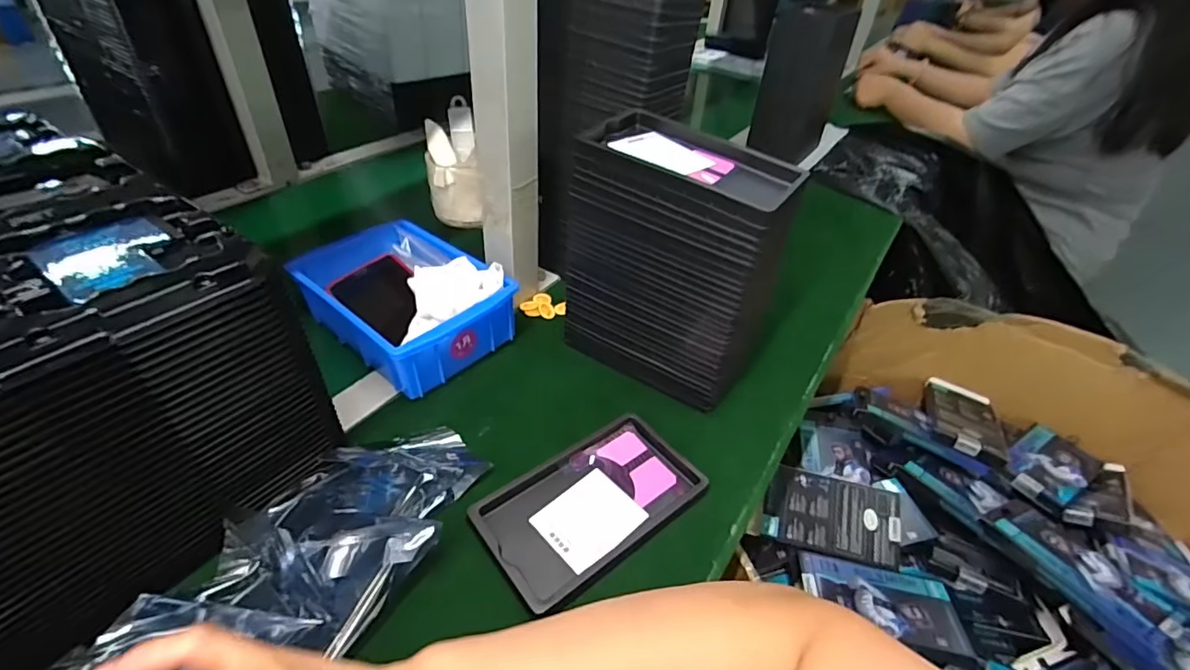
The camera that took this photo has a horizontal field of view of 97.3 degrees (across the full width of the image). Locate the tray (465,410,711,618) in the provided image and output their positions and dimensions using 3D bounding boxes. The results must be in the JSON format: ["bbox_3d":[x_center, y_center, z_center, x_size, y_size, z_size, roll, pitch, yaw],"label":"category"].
[{"bbox_3d":[-0.005,0.122,0.392,0.157,0.011,0.096,-26,49,-31],"label":"tray"}]

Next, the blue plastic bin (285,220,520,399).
[{"bbox_3d":[-0.195,-0.043,0.524,0.213,0.063,0.137,32,47,28],"label":"blue plastic bin"}]

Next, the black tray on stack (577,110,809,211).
[{"bbox_3d":[0.078,-0.139,0.407,0.159,0.019,0.105,24,44,21],"label":"black tray on stack"}]

